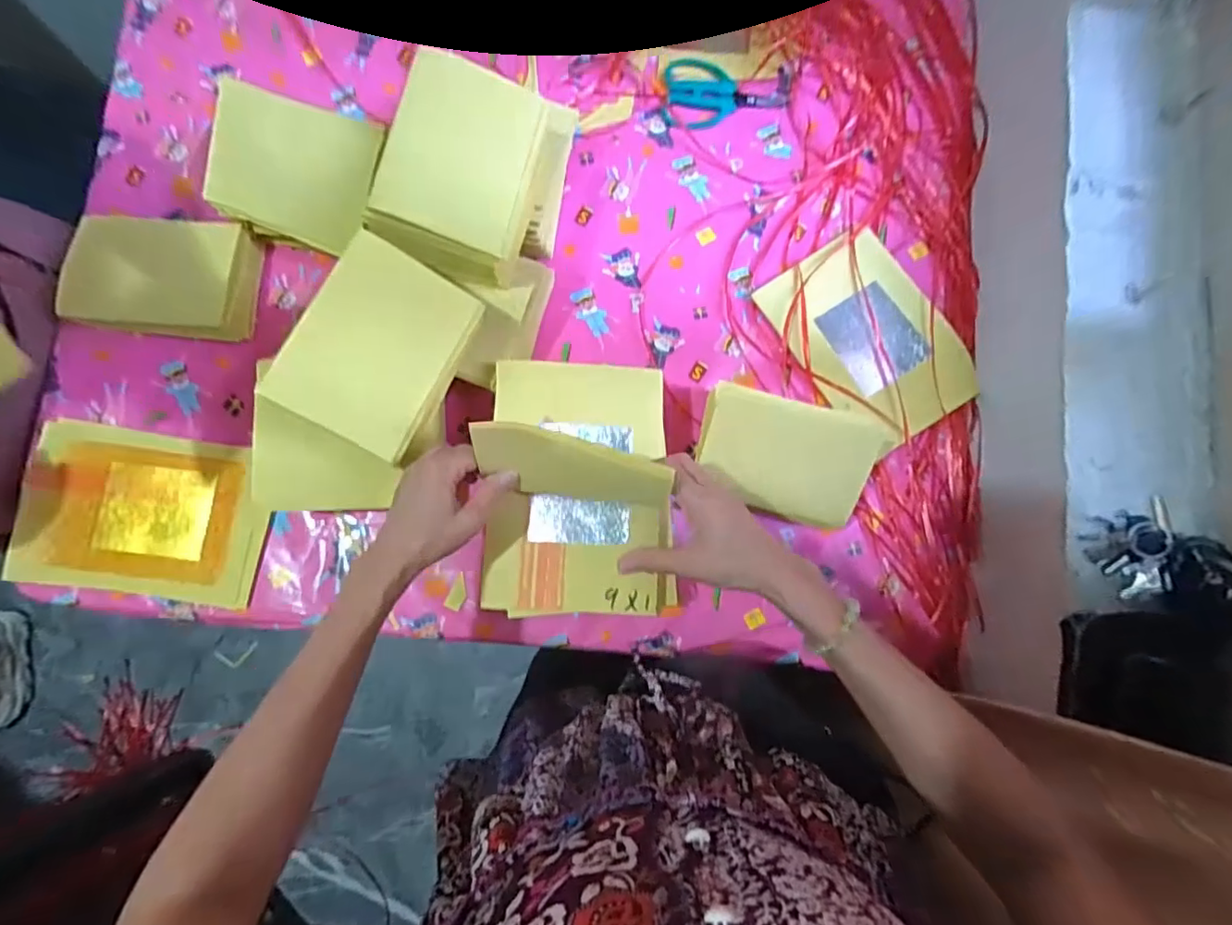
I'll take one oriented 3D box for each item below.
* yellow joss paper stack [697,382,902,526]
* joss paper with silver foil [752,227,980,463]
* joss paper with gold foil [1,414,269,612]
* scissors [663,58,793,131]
[{"bbox_3d":[0.175,-0.007,0.583,0.176,0.012,0.117,16,105,19],"label":"yellow joss paper stack"},{"bbox_3d":[0.289,-0.142,0.651,0.162,0.030,0.231,-34,88,-6],"label":"joss paper with silver foil"},{"bbox_3d":[-0.483,0.052,0.585,0.237,0.015,0.163,10,84,-6],"label":"joss paper with gold foil"},{"bbox_3d":[0.137,-0.444,0.691,0.152,0.007,0.087,1,85,-4],"label":"scissors"}]

